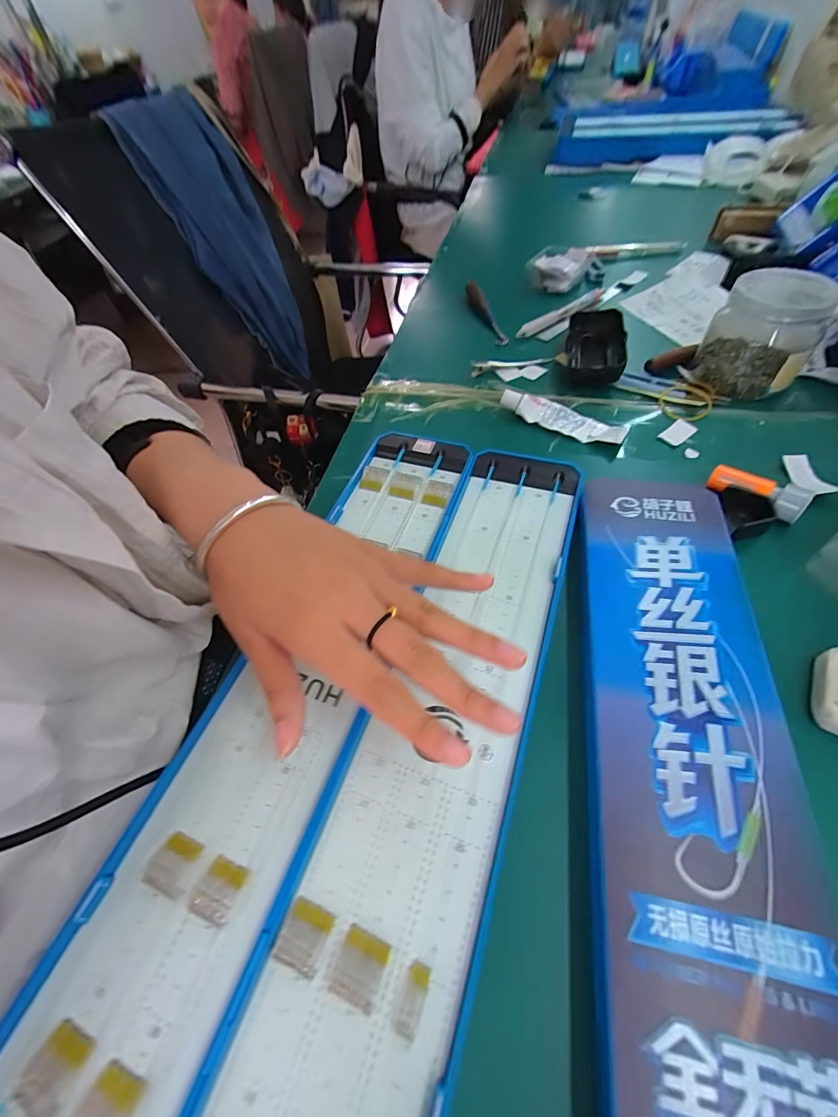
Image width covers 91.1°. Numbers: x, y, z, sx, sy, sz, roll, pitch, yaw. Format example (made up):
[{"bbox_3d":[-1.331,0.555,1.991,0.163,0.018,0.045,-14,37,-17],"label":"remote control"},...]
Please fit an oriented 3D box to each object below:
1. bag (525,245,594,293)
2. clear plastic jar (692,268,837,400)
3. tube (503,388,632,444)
[{"bbox_3d":[0.180,-0.378,0.529,0.066,0.022,0.081,28,62,24],"label":"bag"},{"bbox_3d":[0.302,-0.199,0.364,0.081,0.072,0.094,28,61,22],"label":"clear plastic jar"},{"bbox_3d":[0.126,-0.127,0.366,0.111,0.016,0.028,24,60,20],"label":"tube"}]

